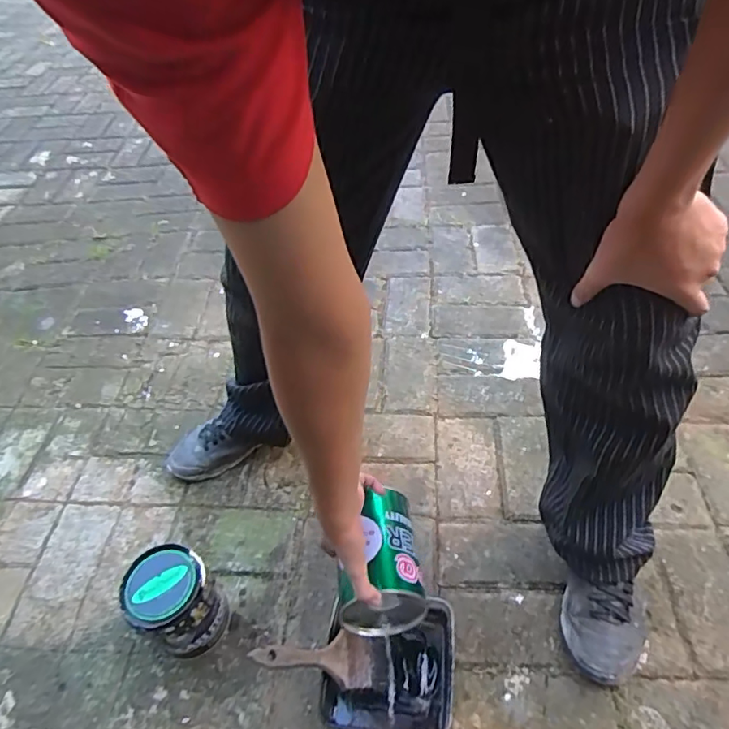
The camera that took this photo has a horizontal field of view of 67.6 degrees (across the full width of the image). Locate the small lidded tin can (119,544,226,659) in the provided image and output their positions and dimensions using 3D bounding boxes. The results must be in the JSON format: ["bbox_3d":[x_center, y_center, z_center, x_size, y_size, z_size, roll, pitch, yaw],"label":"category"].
[{"bbox_3d":[-0.251,0.325,0.737,0.101,0.137,0.101,-2,49,2],"label":"small lidded tin can"}]

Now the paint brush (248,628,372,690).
[{"bbox_3d":[-0.062,0.363,0.675,0.150,0.019,0.064,14,42,-20],"label":"paint brush"}]

